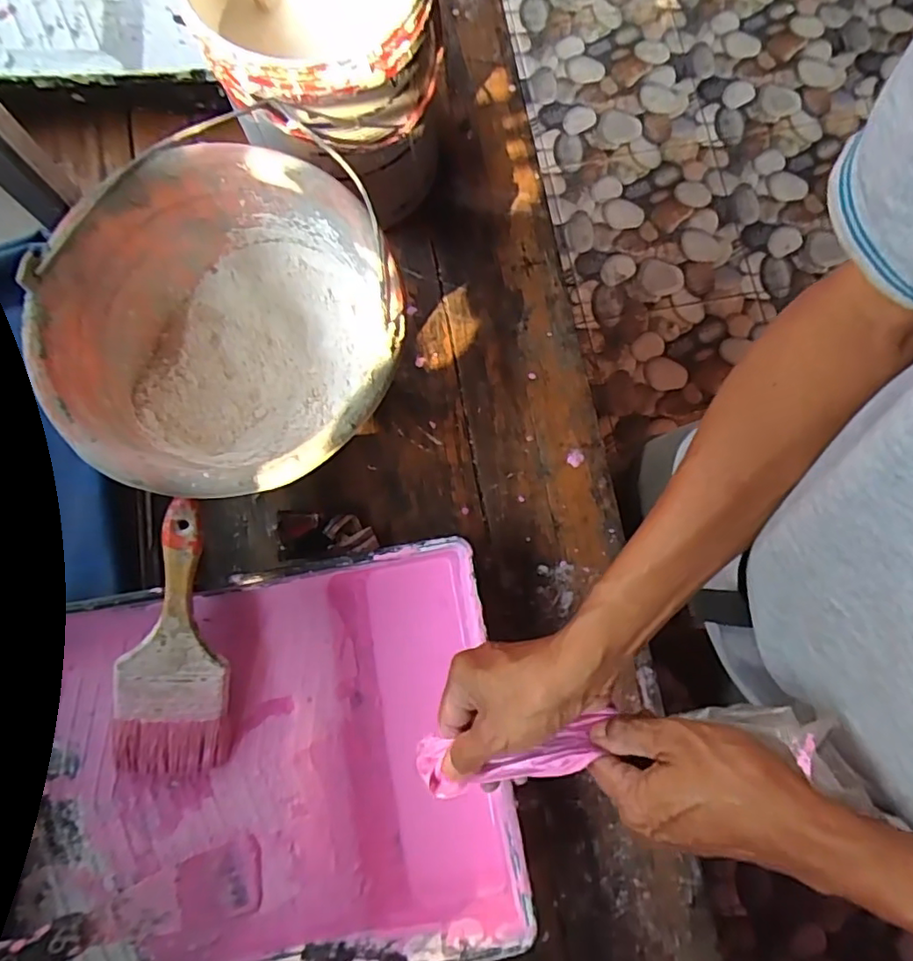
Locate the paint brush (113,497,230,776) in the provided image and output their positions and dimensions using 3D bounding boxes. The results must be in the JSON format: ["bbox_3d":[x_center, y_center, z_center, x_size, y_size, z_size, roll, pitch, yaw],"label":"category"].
[{"bbox_3d":[-0.198,0.112,0.409,0.073,0.013,0.196,2,97,-10],"label":"paint brush"}]

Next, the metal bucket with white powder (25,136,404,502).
[{"bbox_3d":[-0.155,-0.097,0.459,0.223,0.163,0.233,0,80,-1],"label":"metal bucket with white powder"}]

